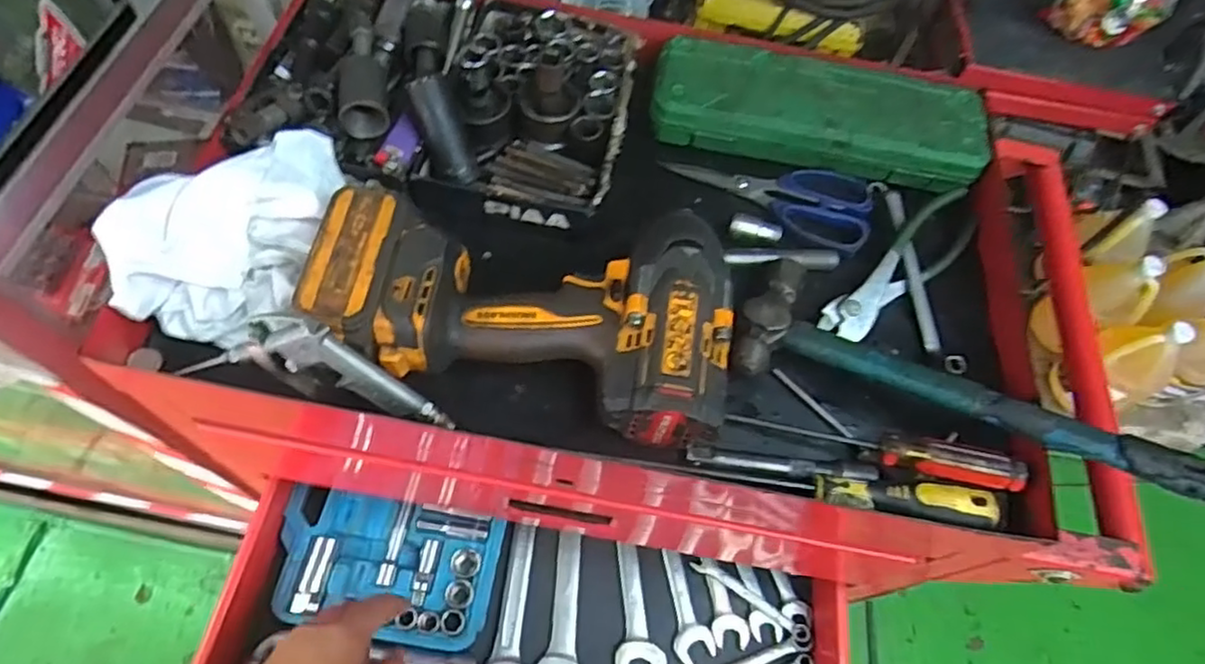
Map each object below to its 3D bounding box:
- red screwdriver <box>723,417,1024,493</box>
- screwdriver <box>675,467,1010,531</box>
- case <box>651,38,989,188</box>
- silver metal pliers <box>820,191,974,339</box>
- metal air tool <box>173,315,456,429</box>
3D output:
[{"bbox_3d":[0.179,0.076,0.445,0.179,0.026,0.026,9,58,24],"label":"red screwdriver"},{"bbox_3d":[0.151,0.099,0.422,0.187,0.023,0.023,5,59,13],"label":"screwdriver"},{"bbox_3d":[0.183,-0.191,0.577,0.285,0.049,0.090,10,60,-1],"label":"case"},{"bbox_3d":[0.233,-0.049,0.522,0.172,0.012,0.046,-39,96,-18],"label":"silver metal pliers"},{"bbox_3d":[-0.174,0.017,0.413,0.164,0.067,0.020,11,42,-5],"label":"metal air tool"}]

